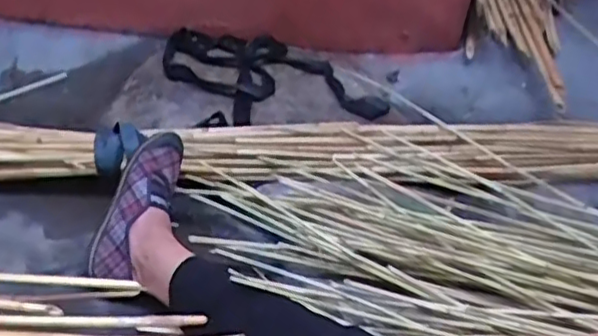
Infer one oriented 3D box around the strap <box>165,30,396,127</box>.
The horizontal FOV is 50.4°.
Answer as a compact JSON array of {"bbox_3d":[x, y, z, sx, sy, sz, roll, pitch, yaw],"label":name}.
[{"bbox_3d":[-0.081,-0.199,1.344,0.370,0.046,0.439,-11,38,-23],"label":"strap"}]

